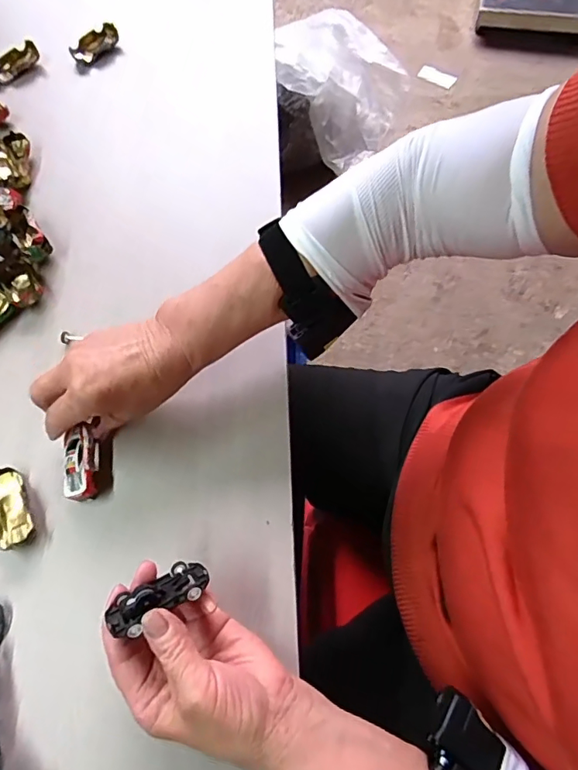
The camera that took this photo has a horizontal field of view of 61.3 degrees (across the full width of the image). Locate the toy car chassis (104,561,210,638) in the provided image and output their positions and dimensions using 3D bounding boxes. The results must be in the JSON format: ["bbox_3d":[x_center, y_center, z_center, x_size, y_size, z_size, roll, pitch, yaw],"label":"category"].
[{"bbox_3d":[-0.083,0.132,0.309,0.065,0.016,0.029,-22,28,-28],"label":"toy car chassis"}]

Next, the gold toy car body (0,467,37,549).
[{"bbox_3d":[-0.220,0.097,0.384,0.028,0.014,0.063,-26,69,-10],"label":"gold toy car body"}]

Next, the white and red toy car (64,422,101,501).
[{"bbox_3d":[-0.164,0.061,0.387,0.024,0.014,0.058,-6,72,-2],"label":"white and red toy car"}]

